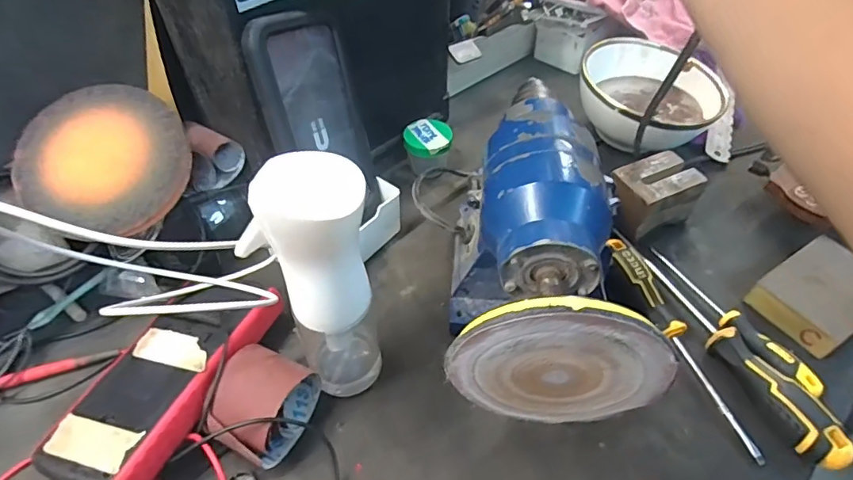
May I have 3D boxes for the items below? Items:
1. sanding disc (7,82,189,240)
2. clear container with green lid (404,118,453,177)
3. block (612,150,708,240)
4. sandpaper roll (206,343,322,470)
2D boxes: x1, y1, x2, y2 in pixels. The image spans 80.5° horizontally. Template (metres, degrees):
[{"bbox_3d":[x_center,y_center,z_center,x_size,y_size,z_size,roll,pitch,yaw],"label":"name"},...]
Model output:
[{"bbox_3d":[-0.242,-0.065,0.380,0.121,0.015,0.110,0,74,-2],"label":"sanding disc"},{"bbox_3d":[0.002,-0.093,0.539,0.048,0.050,0.057,7,49,6],"label":"clear container with green lid"},{"bbox_3d":[0.213,-0.044,0.478,0.075,0.055,0.057,-18,51,-15],"label":"block"},{"bbox_3d":[-0.113,0.113,0.346,0.055,0.046,0.067,14,50,12],"label":"sandpaper roll"}]

